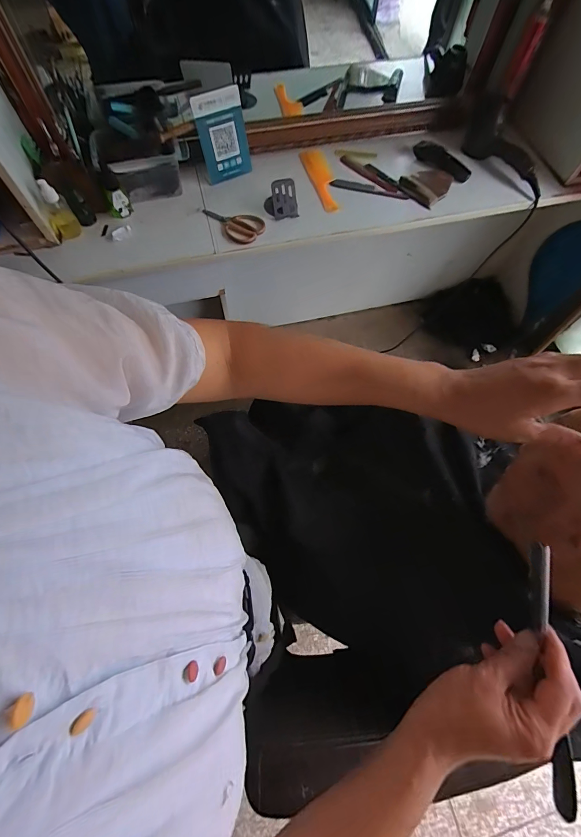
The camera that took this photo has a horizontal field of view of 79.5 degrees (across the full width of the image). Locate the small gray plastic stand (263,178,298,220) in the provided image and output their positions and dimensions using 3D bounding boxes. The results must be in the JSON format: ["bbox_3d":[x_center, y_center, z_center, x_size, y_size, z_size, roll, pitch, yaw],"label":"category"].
[{"bbox_3d":[-0.027,-0.521,0.835,0.094,0.078,0.018,13,38,33],"label":"small gray plastic stand"}]

